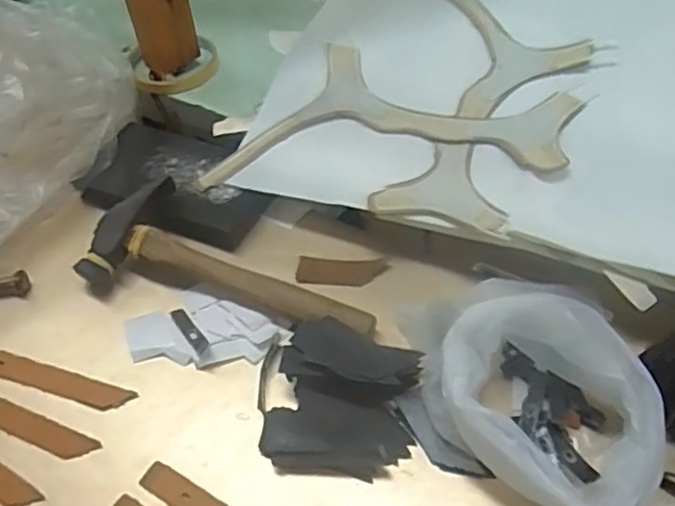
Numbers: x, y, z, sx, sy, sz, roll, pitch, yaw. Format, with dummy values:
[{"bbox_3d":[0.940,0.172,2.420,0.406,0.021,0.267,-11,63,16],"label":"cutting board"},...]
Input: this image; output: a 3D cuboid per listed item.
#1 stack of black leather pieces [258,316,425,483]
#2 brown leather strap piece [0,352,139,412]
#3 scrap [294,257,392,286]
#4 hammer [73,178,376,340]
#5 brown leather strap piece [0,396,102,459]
[{"bbox_3d":[-0.001,0.085,0.399,0.096,0.033,0.090,2,50,7],"label":"stack of black leather pieces"},{"bbox_3d":[-0.194,0.082,0.434,0.126,0.004,0.018,12,52,15],"label":"brown leather strap piece"},{"bbox_3d":[0.003,0.013,0.477,0.065,0.004,0.024,5,51,9],"label":"scrap"},{"bbox_3d":[-0.071,0.003,0.467,0.212,0.034,0.080,11,52,14],"label":"hammer"},{"bbox_3d":[-0.207,0.104,0.417,0.124,0.005,0.020,16,53,18],"label":"brown leather strap piece"}]

